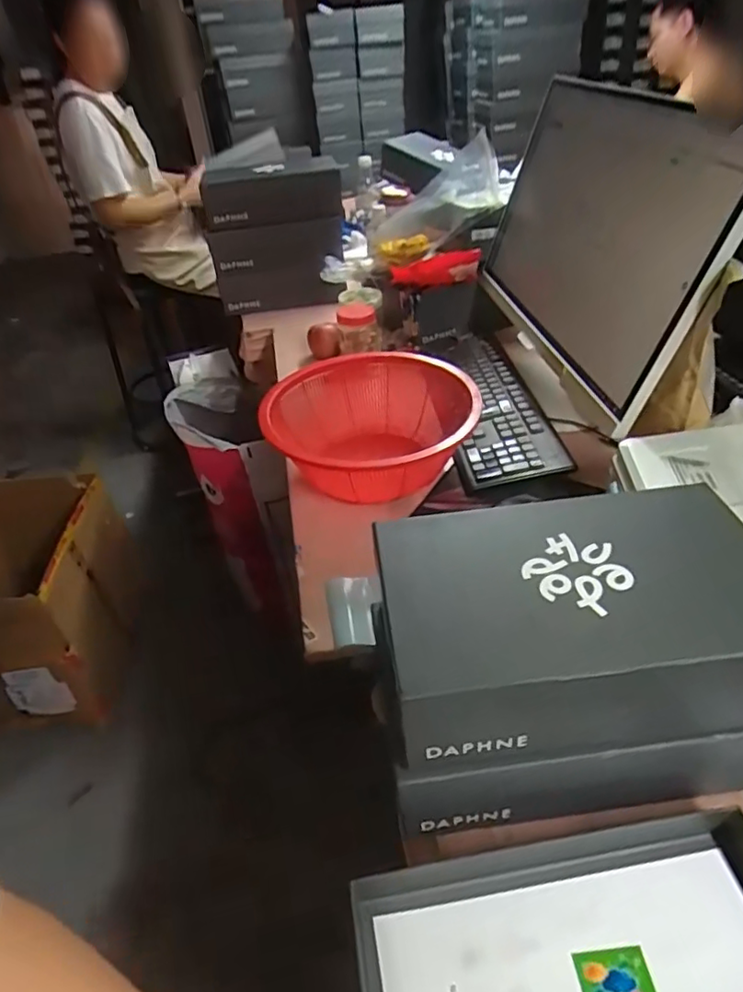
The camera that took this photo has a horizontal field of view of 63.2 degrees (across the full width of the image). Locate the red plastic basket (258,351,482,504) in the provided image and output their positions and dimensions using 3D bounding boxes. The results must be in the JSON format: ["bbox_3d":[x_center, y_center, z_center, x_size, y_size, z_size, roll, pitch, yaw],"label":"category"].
[{"bbox_3d":[0.009,-0.104,0.878,0.287,0.121,0.341,3,39,11],"label":"red plastic basket"}]

